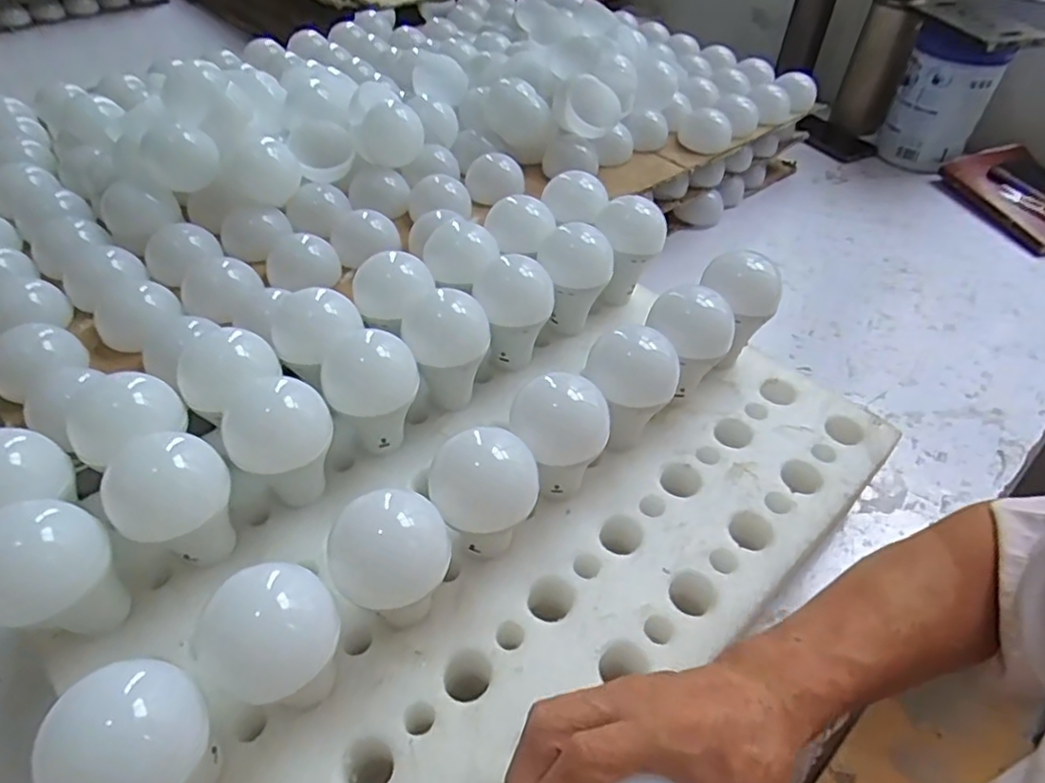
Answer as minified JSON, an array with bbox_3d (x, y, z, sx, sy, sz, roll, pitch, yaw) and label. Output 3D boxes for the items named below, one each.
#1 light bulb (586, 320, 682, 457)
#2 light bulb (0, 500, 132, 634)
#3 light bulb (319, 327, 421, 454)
[{"bbox_3d":[0.078,0.004,0.486,0.064,0.091,0.052,6,46,4],"label":"light bulb"},{"bbox_3d":[-0.259,0.107,0.365,0.062,0.089,0.064,1,46,-1],"label":"light bulb"},{"bbox_3d":[-0.107,0.008,0.477,0.065,0.089,0.063,-12,47,-13],"label":"light bulb"}]

